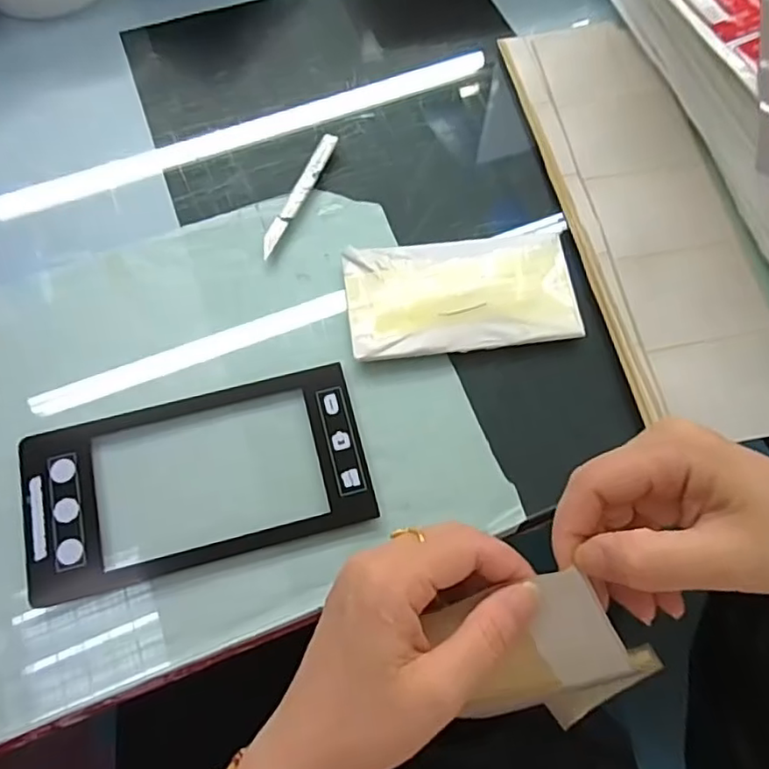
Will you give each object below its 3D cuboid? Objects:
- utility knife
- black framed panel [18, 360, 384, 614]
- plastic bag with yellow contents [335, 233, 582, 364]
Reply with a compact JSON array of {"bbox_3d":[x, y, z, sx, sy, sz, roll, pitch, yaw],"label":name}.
[{"bbox_3d":[-0.060,-0.133,0.426,0.012,0.010,0.104,24,72,8],"label":"utility knife"},{"bbox_3d":[-0.111,0.054,0.358,0.197,0.007,0.100,-14,71,-5],"label":"black framed panel"},{"bbox_3d":[0.050,-0.059,0.398,0.147,0.010,0.079,-6,70,-2],"label":"plastic bag with yellow contents"}]

